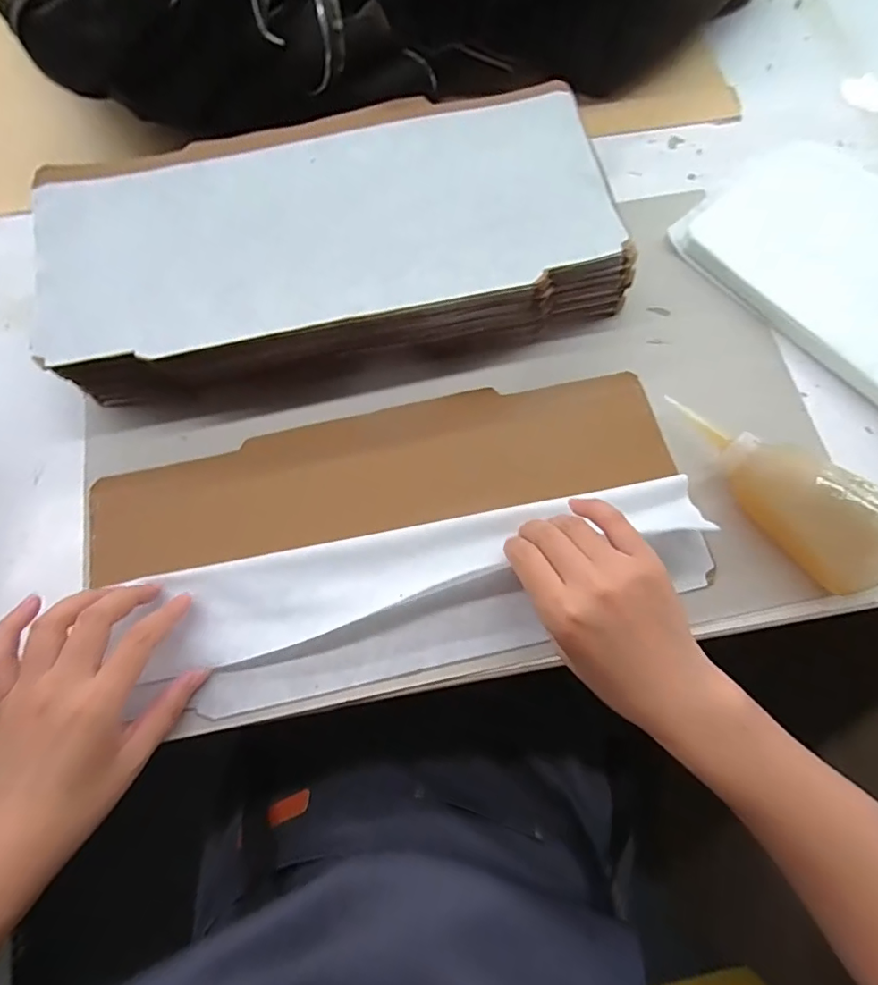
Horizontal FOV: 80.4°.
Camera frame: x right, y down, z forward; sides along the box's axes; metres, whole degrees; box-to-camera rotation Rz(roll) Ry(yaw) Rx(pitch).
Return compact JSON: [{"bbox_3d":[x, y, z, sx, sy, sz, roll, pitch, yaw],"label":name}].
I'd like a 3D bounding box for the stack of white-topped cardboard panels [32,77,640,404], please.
[{"bbox_3d":[-0.083,-0.197,0.415,0.434,0.061,0.211,-9,72,-2],"label":"stack of white-topped cardboard panels"}]

